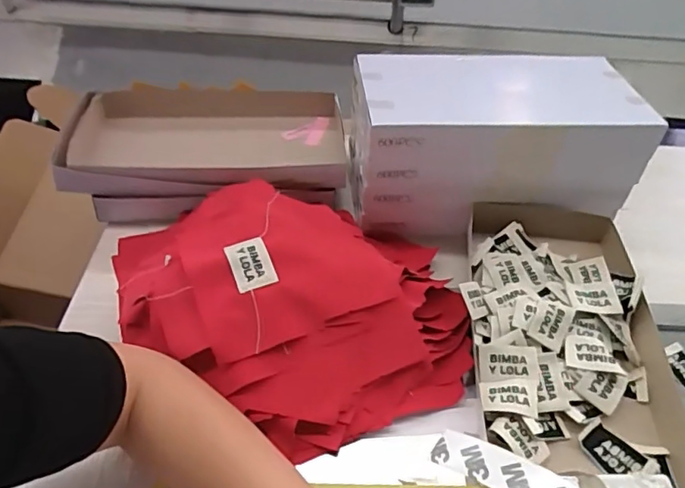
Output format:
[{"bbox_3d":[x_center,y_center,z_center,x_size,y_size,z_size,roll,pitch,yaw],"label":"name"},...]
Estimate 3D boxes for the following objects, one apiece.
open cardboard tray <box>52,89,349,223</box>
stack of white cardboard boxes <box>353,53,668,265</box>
[{"bbox_3d":[-0.160,-0.119,0.683,0.318,0.073,0.187,-3,46,-7],"label":"open cardboard tray"},{"bbox_3d":[0.171,-0.111,0.642,0.313,0.161,0.173,-3,46,-7],"label":"stack of white cardboard boxes"}]

